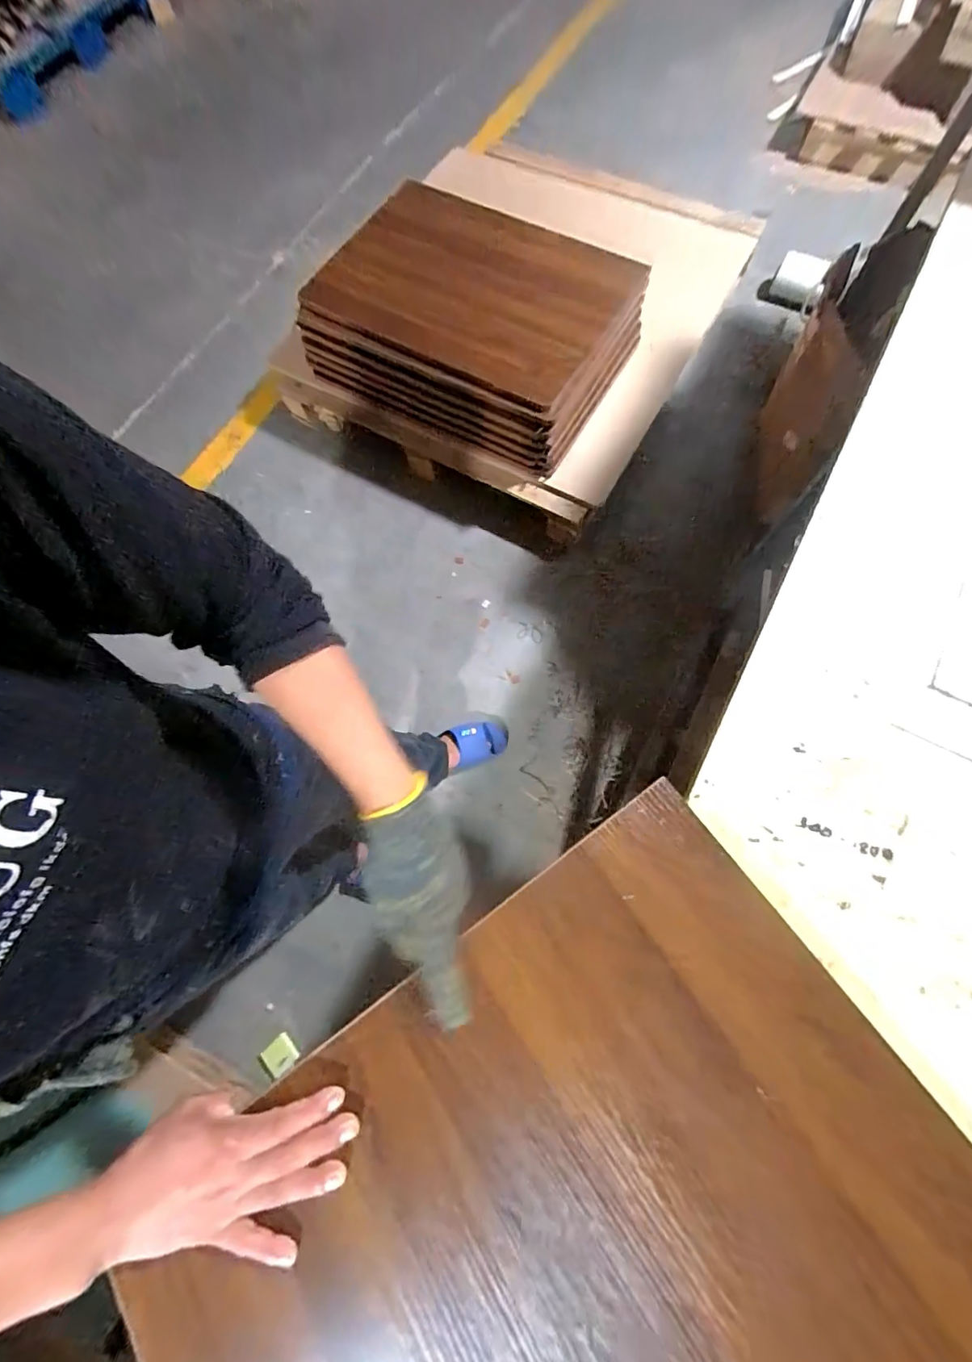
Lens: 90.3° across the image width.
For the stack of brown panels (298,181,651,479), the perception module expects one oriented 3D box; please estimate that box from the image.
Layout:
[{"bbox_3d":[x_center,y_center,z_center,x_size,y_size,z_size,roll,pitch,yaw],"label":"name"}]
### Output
[{"bbox_3d":[-0.046,-0.970,1.302,0.786,0.248,0.541,26,76,10],"label":"stack of brown panels"}]

